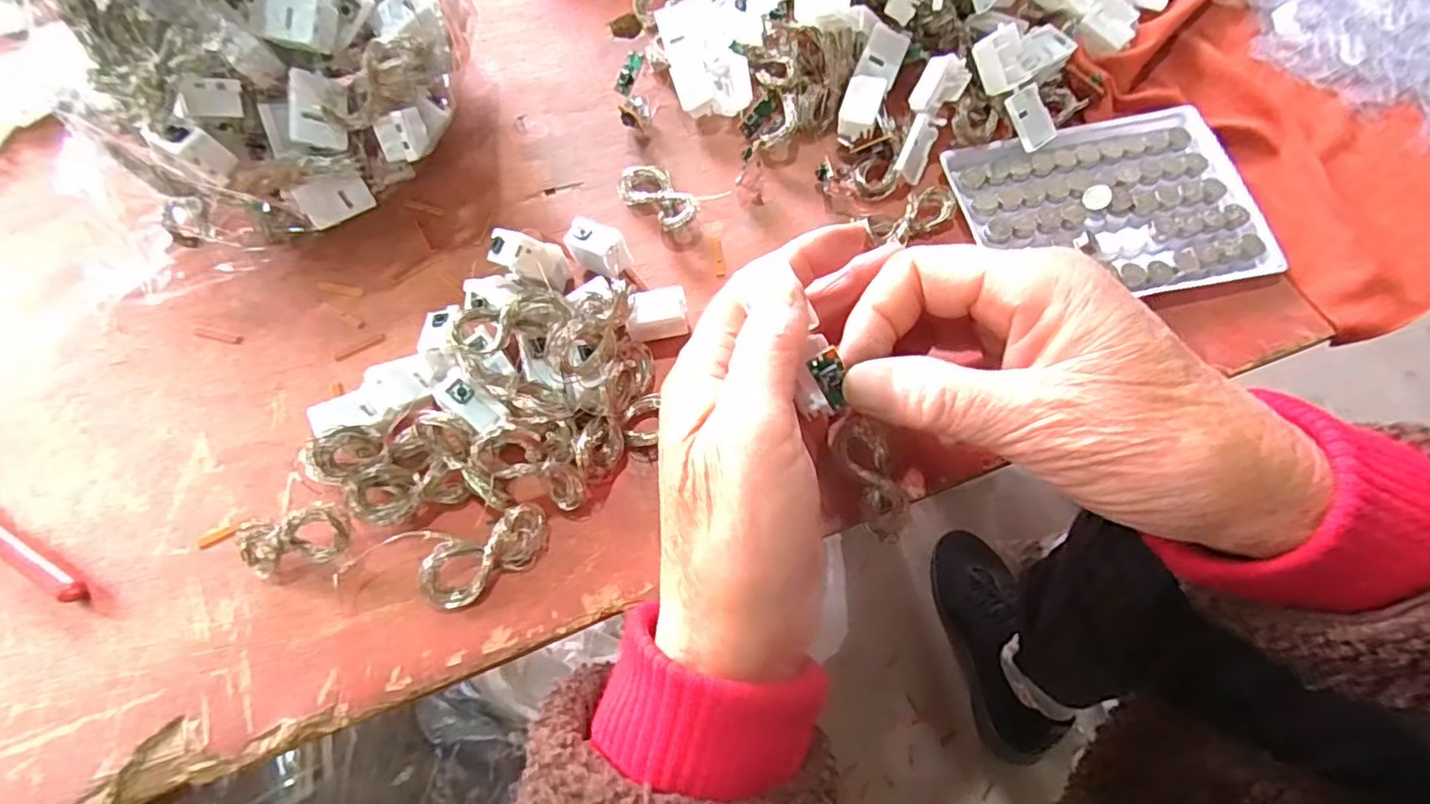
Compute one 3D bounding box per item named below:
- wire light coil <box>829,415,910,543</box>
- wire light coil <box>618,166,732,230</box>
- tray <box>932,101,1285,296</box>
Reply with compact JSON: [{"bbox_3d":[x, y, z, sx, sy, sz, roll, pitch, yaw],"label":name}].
[{"bbox_3d":[0.060,0.027,0.237,0.019,0.012,0.047,-23,86,34],"label":"wire light coil"},{"bbox_3d":[-0.025,-0.096,0.299,0.050,0.012,0.034,25,69,13],"label":"wire light coil"},{"bbox_3d":[0.177,-0.093,0.292,0.126,0.012,0.099,-11,66,-3],"label":"tray"}]

